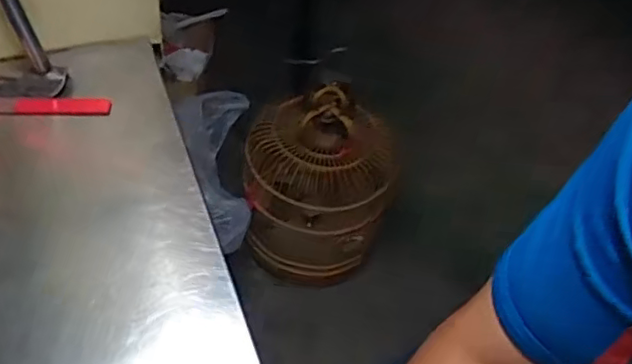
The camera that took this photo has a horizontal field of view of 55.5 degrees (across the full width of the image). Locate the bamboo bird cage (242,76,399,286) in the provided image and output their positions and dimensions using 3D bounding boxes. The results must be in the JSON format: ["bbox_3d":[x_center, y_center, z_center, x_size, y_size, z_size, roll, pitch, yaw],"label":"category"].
[{"bbox_3d":[0.011,-0.008,1.322,0.322,0.389,0.272,10,47,0],"label":"bamboo bird cage"}]

